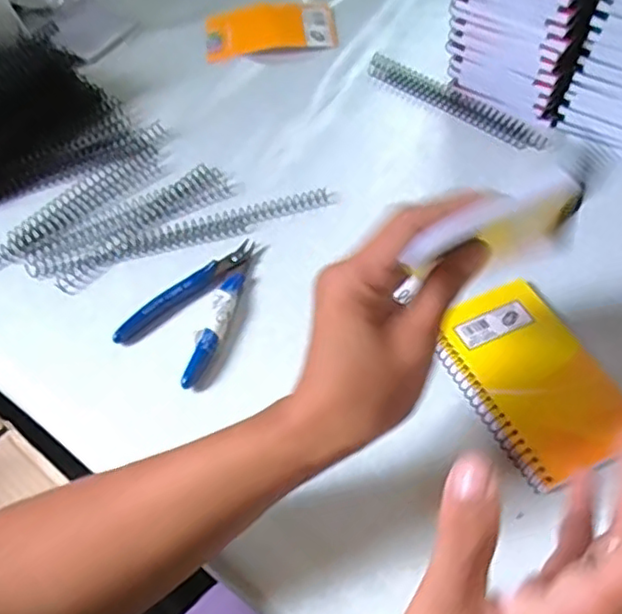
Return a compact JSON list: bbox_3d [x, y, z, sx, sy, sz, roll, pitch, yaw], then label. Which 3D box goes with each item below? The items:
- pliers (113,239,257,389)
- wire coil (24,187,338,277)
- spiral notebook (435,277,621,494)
[{"bbox_3d":[-0.074,-0.003,0.454,0.069,0.013,0.116,28,62,22],"label":"pliers"},{"bbox_3d":[-0.097,-0.059,0.503,0.239,0.009,0.021,-15,55,-5],"label":"wire coil"},{"bbox_3d":[0.137,0.046,0.405,0.085,0.018,0.128,-21,56,-9],"label":"spiral notebook"}]

